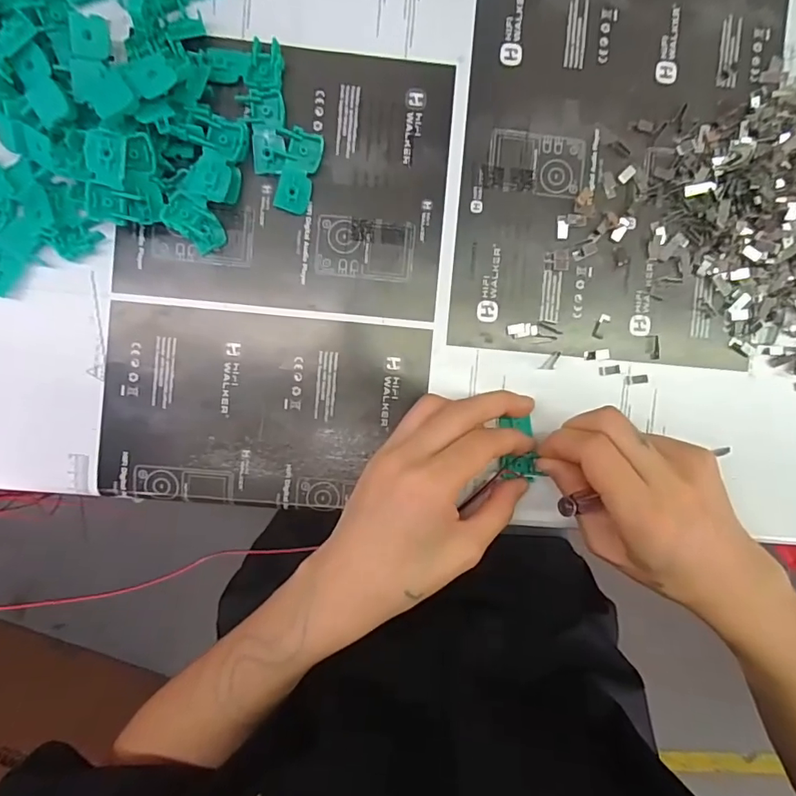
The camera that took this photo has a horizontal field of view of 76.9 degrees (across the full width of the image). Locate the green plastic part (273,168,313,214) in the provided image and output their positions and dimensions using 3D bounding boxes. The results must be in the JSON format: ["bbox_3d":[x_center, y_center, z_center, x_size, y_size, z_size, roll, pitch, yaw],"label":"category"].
[{"bbox_3d":[-0.058,-0.115,0.279,0.018,0.007,0.022,11,92,-3],"label":"green plastic part"}]

